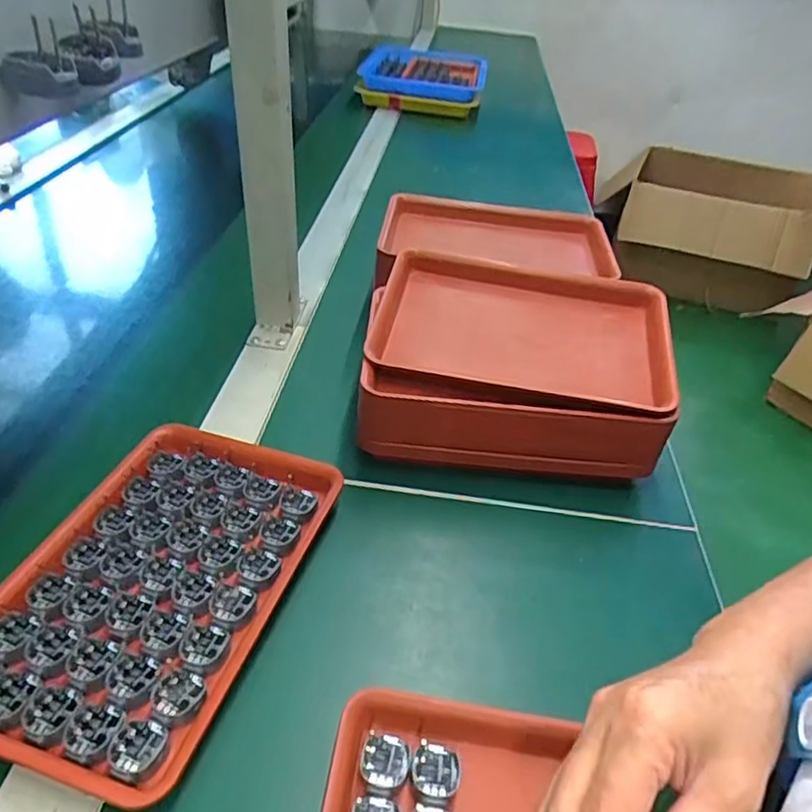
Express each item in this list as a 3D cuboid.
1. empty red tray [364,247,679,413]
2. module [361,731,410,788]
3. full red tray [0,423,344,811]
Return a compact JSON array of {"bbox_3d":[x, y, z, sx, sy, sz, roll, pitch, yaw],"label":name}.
[{"bbox_3d":[0.100,-0.067,0.522,0.237,0.033,0.159,10,39,7],"label":"empty red tray"},{"bbox_3d":[-0.011,0.181,0.321,0.024,0.004,0.025,4,39,-3],"label":"module"},{"bbox_3d":[-0.154,0.106,0.394,0.154,0.020,0.234,15,40,10],"label":"full red tray"}]

